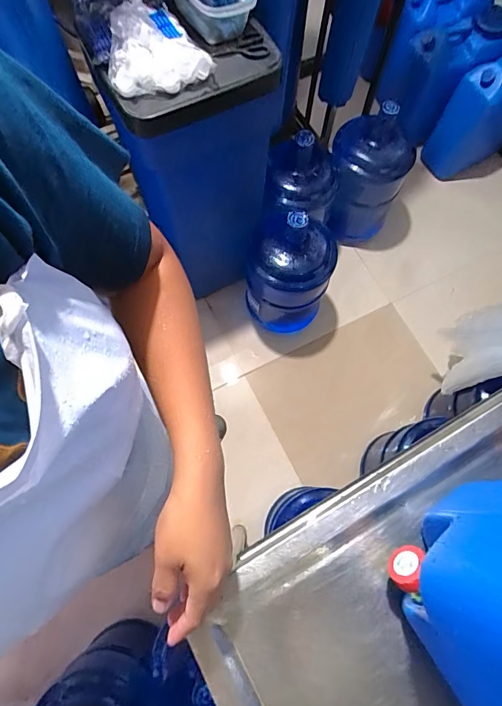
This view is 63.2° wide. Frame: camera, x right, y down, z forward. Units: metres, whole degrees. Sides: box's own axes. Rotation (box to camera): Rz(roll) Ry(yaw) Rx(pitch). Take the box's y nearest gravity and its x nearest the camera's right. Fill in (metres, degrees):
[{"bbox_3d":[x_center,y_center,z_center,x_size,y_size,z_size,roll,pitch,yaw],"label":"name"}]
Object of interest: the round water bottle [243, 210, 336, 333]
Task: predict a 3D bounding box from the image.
[{"bbox_3d":[0.122,-0.261,1.229,0.230,0.443,0.241,0,72,-1],"label":"round water bottle"}]

